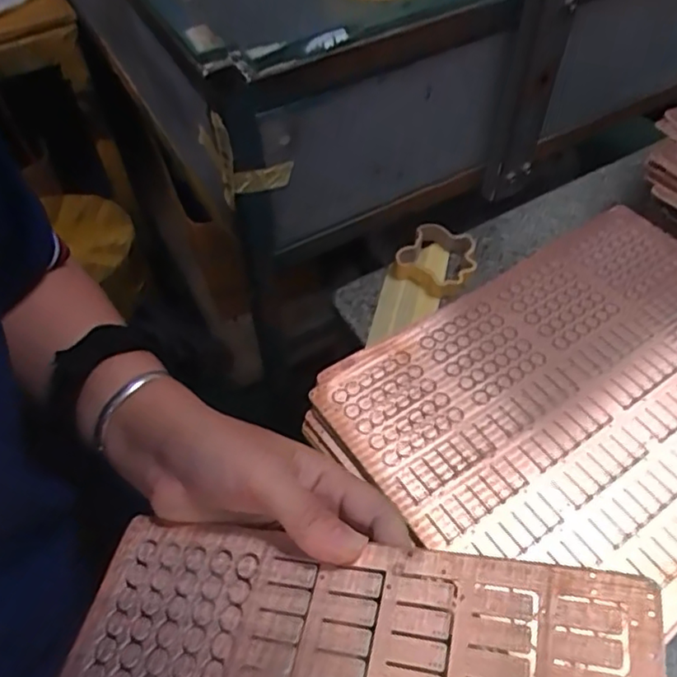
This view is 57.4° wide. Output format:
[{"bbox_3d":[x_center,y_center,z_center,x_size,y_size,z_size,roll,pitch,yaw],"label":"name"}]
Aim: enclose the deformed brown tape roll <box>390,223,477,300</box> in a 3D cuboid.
[{"bbox_3d":[0.097,-0.077,0.610,0.070,0.031,0.070,-1,54,1],"label":"deformed brown tape roll"}]

